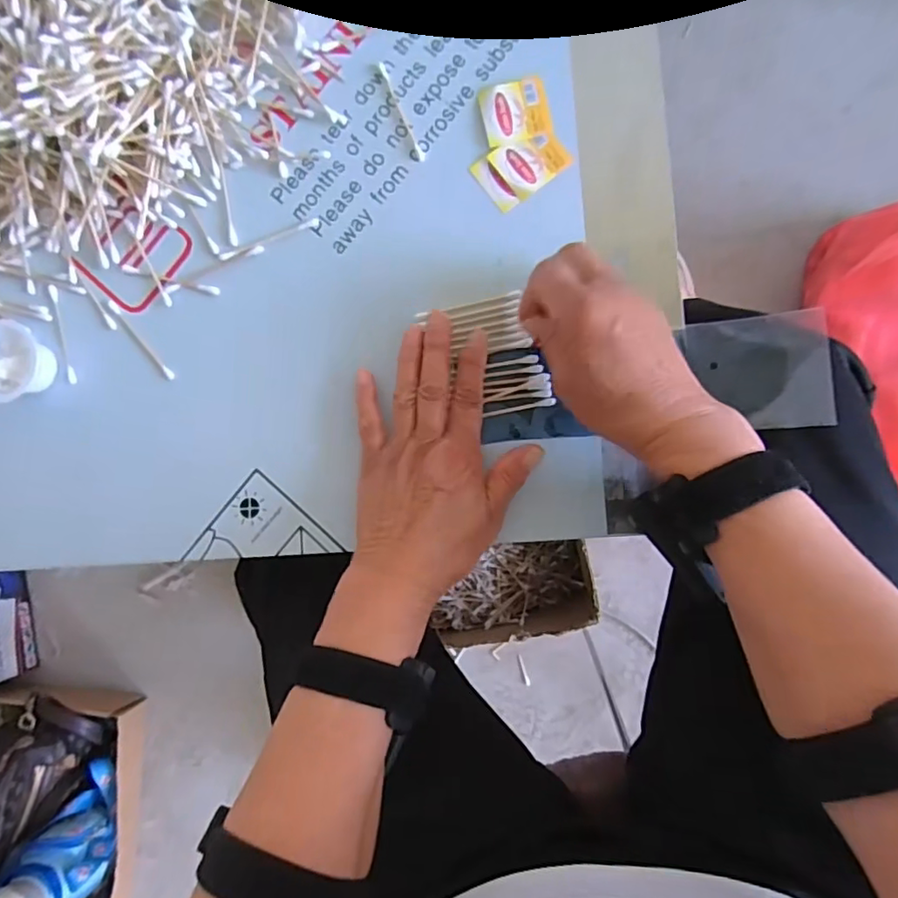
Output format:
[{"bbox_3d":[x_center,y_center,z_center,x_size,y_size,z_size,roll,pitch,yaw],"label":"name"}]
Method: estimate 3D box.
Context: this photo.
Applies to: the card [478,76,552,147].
[{"bbox_3d":[0.044,-0.222,0.370,0.042,0.004,0.040,-11,87,6],"label":"card"}]

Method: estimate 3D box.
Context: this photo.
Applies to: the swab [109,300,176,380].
[{"bbox_3d":[-0.216,-0.077,0.395,0.006,0.004,0.072,-41,84,3],"label":"swab"}]

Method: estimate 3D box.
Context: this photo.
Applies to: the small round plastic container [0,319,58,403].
[{"bbox_3d":[-0.300,-0.059,0.388,0.045,0.028,0.052,18,90,7],"label":"small round plastic container"}]

